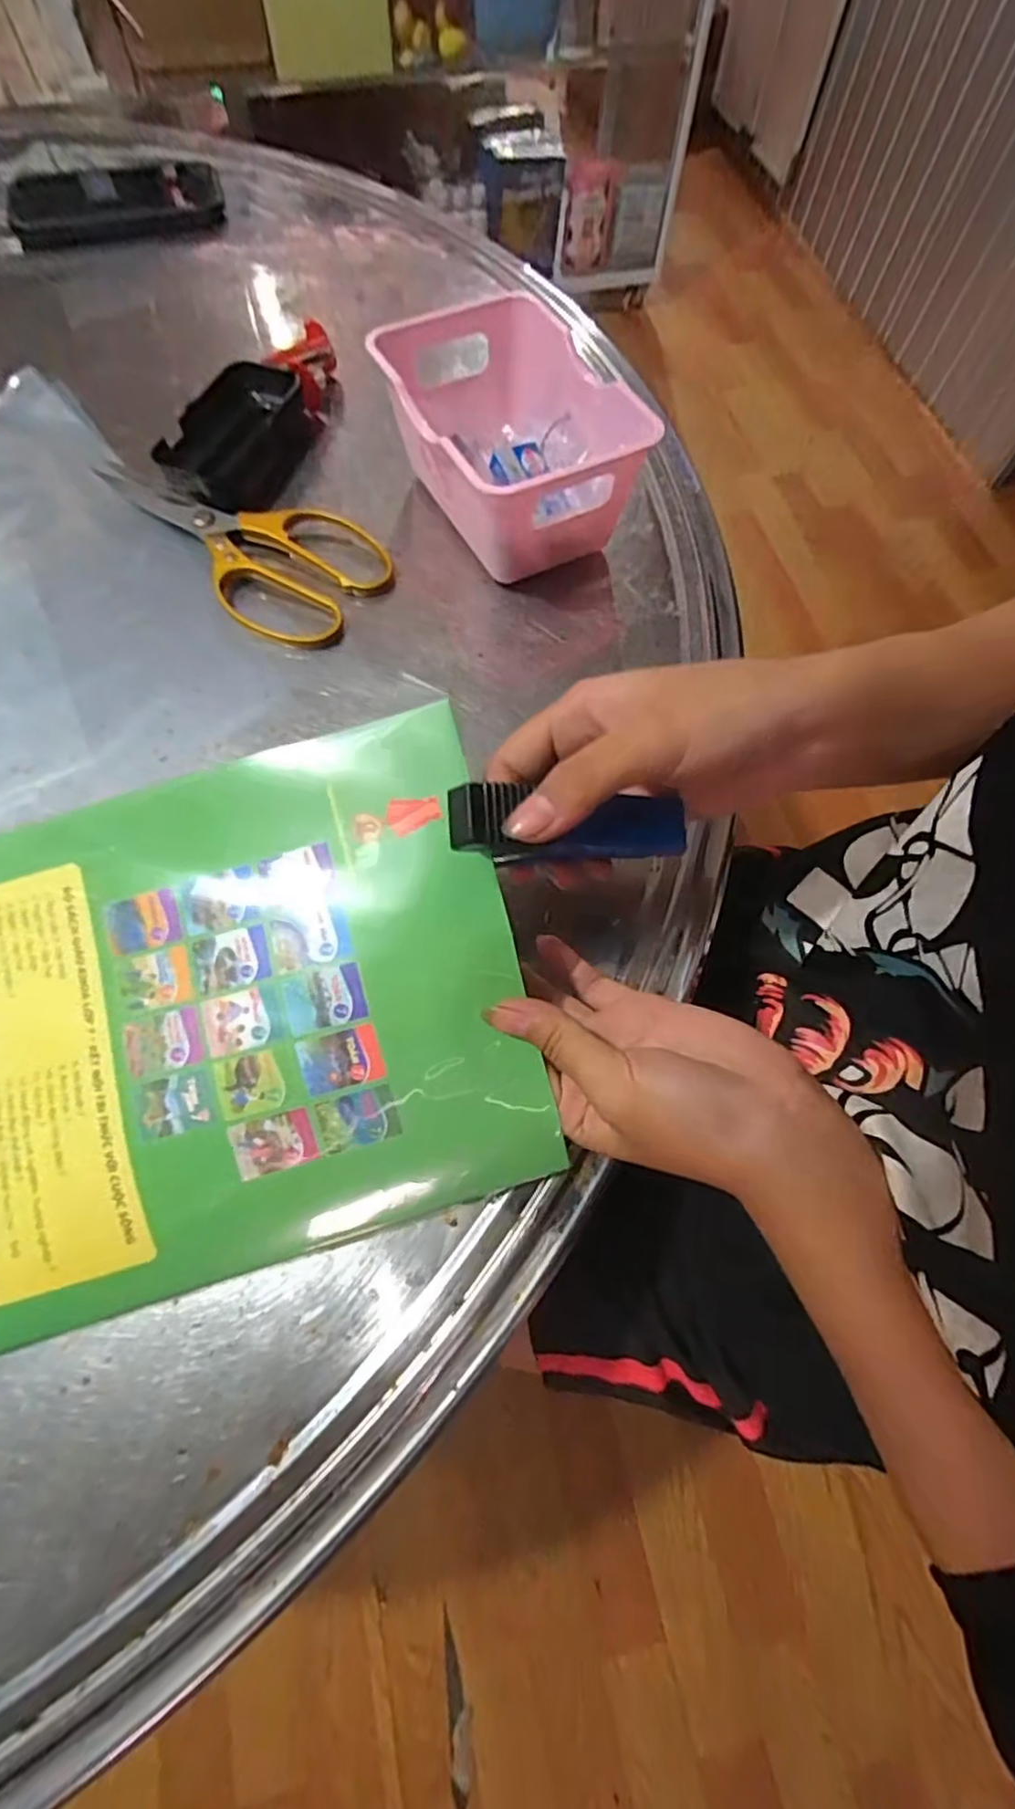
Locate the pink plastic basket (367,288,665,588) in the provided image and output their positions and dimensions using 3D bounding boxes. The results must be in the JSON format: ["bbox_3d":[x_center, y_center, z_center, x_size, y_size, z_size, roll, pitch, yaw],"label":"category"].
[{"bbox_3d":[0.000,-0.259,0.371,0.102,0.071,0.153,-28,71,-11],"label":"pink plastic basket"}]

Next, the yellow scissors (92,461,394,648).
[{"bbox_3d":[-0.154,-0.225,0.386,0.197,0.012,0.095,43,74,15],"label":"yellow scissors"}]

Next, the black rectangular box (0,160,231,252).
[{"bbox_3d":[-0.305,-0.550,0.511,0.157,0.027,0.066,-1,68,-1],"label":"black rectangular box"}]

